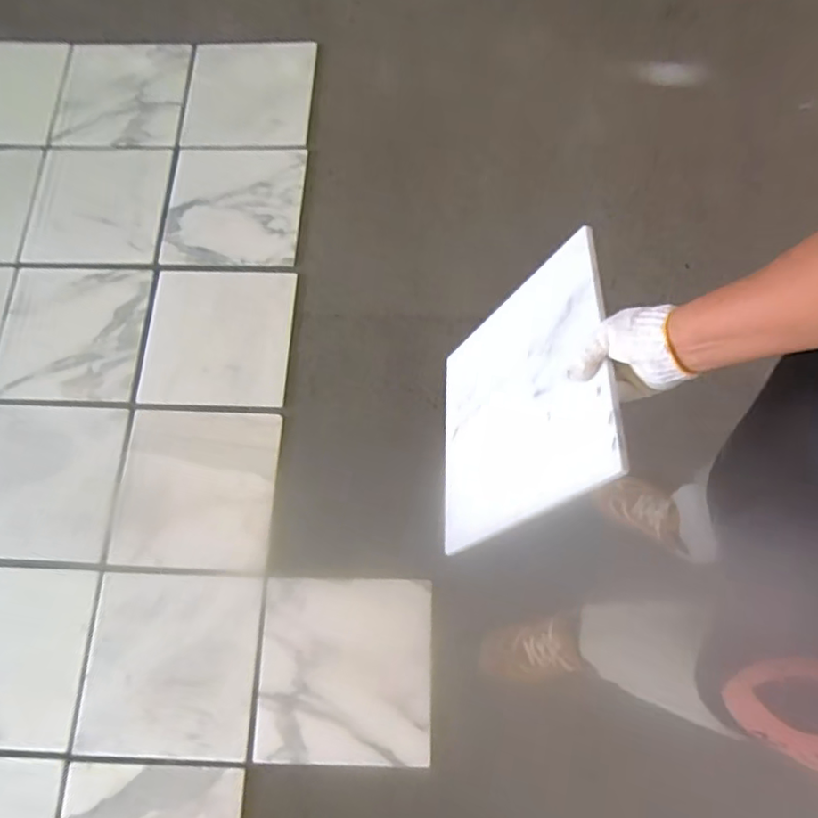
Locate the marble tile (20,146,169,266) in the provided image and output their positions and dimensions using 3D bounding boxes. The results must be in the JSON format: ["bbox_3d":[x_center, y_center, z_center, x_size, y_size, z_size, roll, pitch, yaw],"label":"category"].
[{"bbox_3d":[-0.651,-0.433,1.242,0.257,0.012,0.273,2,73,-5],"label":"marble tile"}]

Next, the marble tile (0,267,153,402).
[{"bbox_3d":[-0.656,-0.153,1.153,0.268,0.016,0.279,1,72,1],"label":"marble tile"}]

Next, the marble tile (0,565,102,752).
[{"bbox_3d":[-0.666,0.401,0.972,0.263,0.014,0.270,3,71,-1],"label":"marble tile"}]

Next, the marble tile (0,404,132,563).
[{"bbox_3d":[-0.662,0.127,1.062,0.265,0.014,0.274,3,71,0],"label":"marble tile"}]

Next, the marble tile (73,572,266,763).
[{"bbox_3d":[-0.395,0.417,0.975,0.271,0.009,0.274,3,71,-1],"label":"marble tile"}]

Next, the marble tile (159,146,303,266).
[{"bbox_3d":[-0.368,-0.437,1.252,0.276,0.023,0.287,1,69,-3],"label":"marble tile"}]

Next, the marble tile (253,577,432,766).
[{"bbox_3d":[-0.106,0.432,0.987,0.280,0.015,0.279,0,72,2],"label":"marble tile"}]

